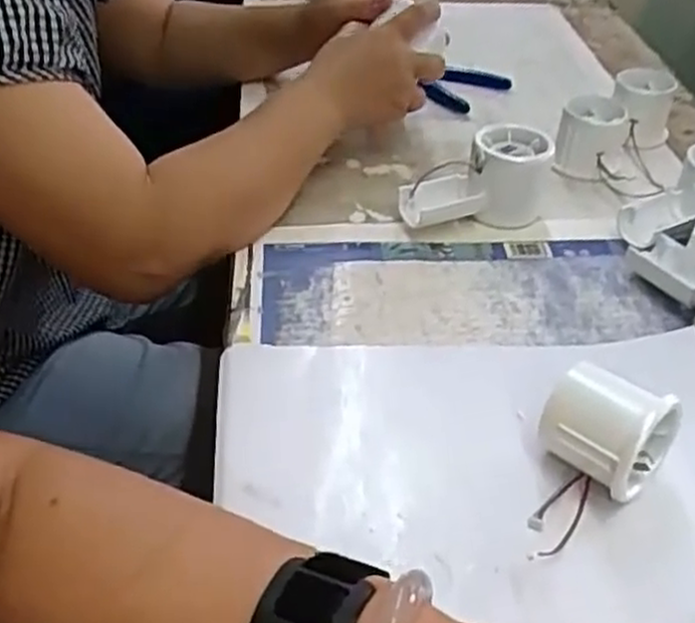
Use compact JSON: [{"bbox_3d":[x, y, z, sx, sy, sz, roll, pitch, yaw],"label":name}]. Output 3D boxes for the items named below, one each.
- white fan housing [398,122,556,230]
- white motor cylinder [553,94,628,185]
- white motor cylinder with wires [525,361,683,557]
[{"bbox_3d":[0.093,-0.090,0.561,0.108,0.058,0.059,-25,48,-29],"label":"white fan housing"},{"bbox_3d":[0.199,-0.142,0.636,0.054,0.047,0.058,14,42,12],"label":"white motor cylinder"},{"bbox_3d":[0.117,0.070,0.380,0.056,0.055,0.090,30,48,28],"label":"white motor cylinder with wires"}]

